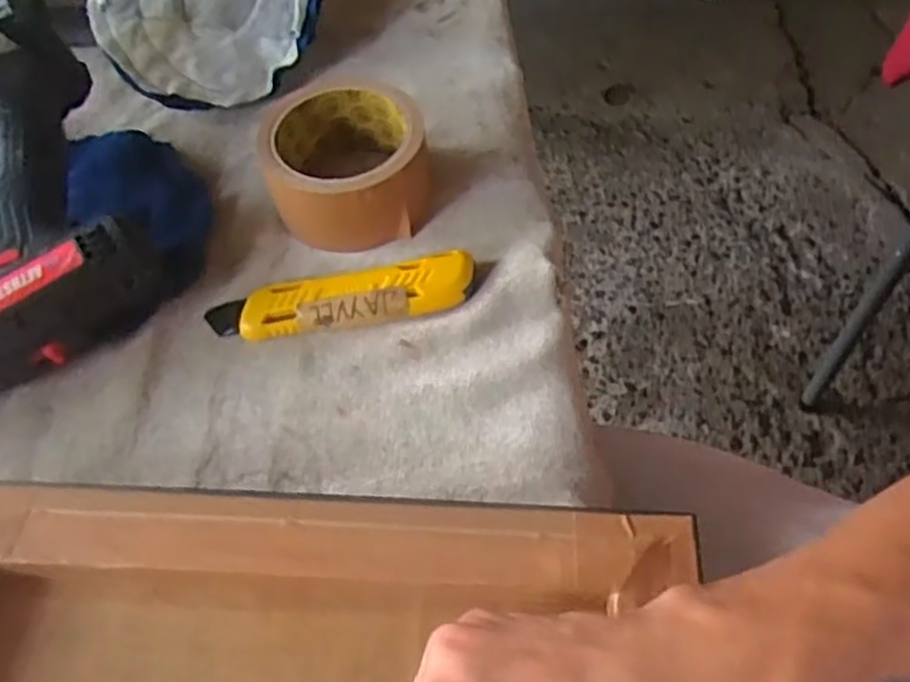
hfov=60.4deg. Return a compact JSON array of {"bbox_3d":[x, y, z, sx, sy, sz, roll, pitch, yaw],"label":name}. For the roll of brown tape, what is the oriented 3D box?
[{"bbox_3d":[-0.063,-0.107,0.459,0.091,0.047,0.092,0,54,0],"label":"roll of brown tape"}]

